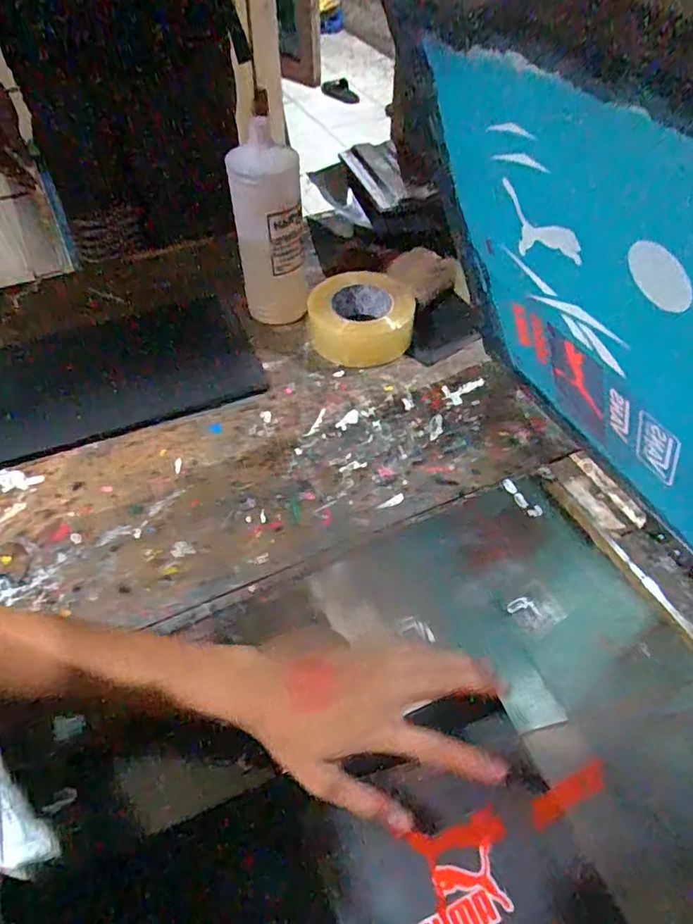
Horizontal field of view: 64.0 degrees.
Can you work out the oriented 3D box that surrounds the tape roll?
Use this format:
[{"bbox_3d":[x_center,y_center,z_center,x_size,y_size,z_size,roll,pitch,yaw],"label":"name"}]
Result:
[{"bbox_3d":[0.018,-0.186,0.718,0.131,0.062,0.131,1,51,-1],"label":"tape roll"}]

